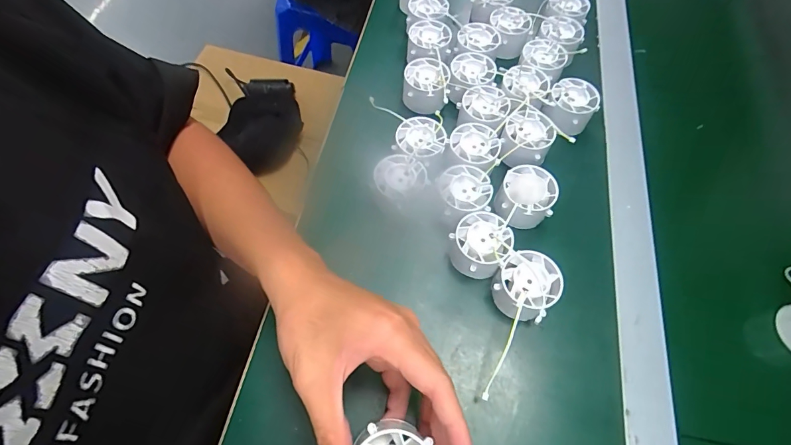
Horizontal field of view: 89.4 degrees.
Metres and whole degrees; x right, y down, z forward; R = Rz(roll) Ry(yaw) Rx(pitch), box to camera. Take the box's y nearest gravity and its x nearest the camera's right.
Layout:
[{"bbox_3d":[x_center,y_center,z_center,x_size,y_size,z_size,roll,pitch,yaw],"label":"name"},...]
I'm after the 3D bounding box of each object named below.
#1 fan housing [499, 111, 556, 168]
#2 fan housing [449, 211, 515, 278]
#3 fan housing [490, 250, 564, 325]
[{"bbox_3d":[0.132,-0.083,0.404,0.046,0.031,0.048,15,63,5],"label":"fan housing"},{"bbox_3d":[0.074,0.019,0.348,0.052,0.035,0.048,1,63,-2],"label":"fan housing"},{"bbox_3d":[0.109,0.053,0.335,0.048,0.034,0.051,1,63,-2],"label":"fan housing"}]

